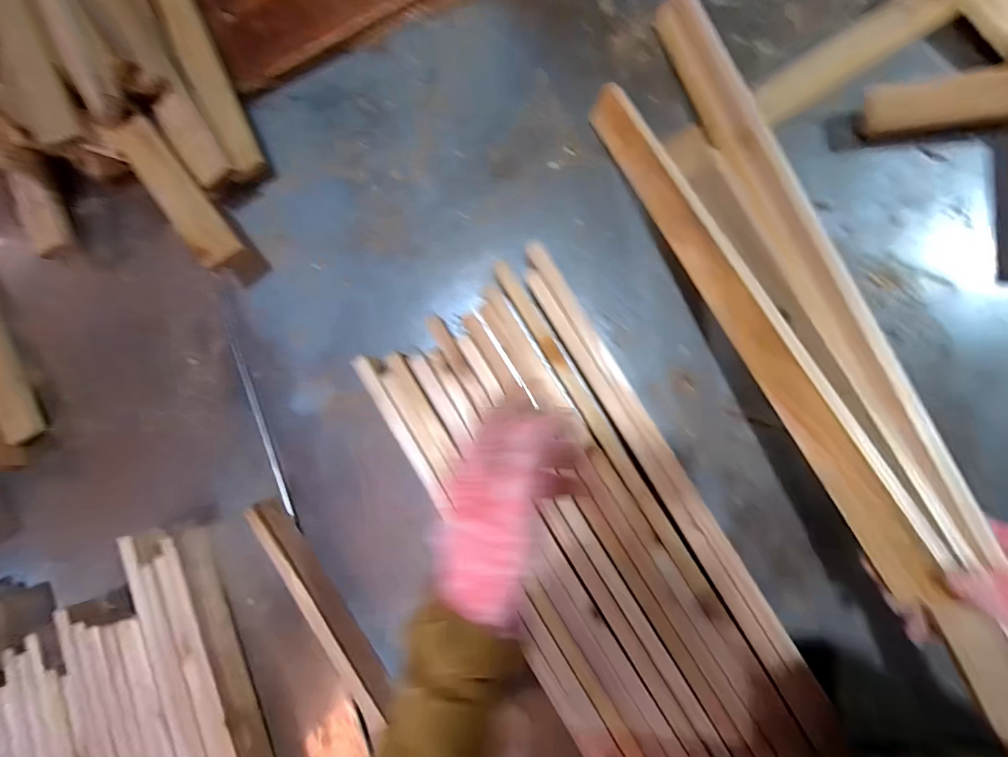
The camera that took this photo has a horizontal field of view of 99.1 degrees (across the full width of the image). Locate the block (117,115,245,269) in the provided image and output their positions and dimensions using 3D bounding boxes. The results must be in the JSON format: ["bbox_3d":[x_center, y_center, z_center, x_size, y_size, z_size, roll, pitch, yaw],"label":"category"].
[{"bbox_3d":[-0.332,-0.188,0.436,0.039,0.019,0.190,-37,81,2],"label":"block"}]

